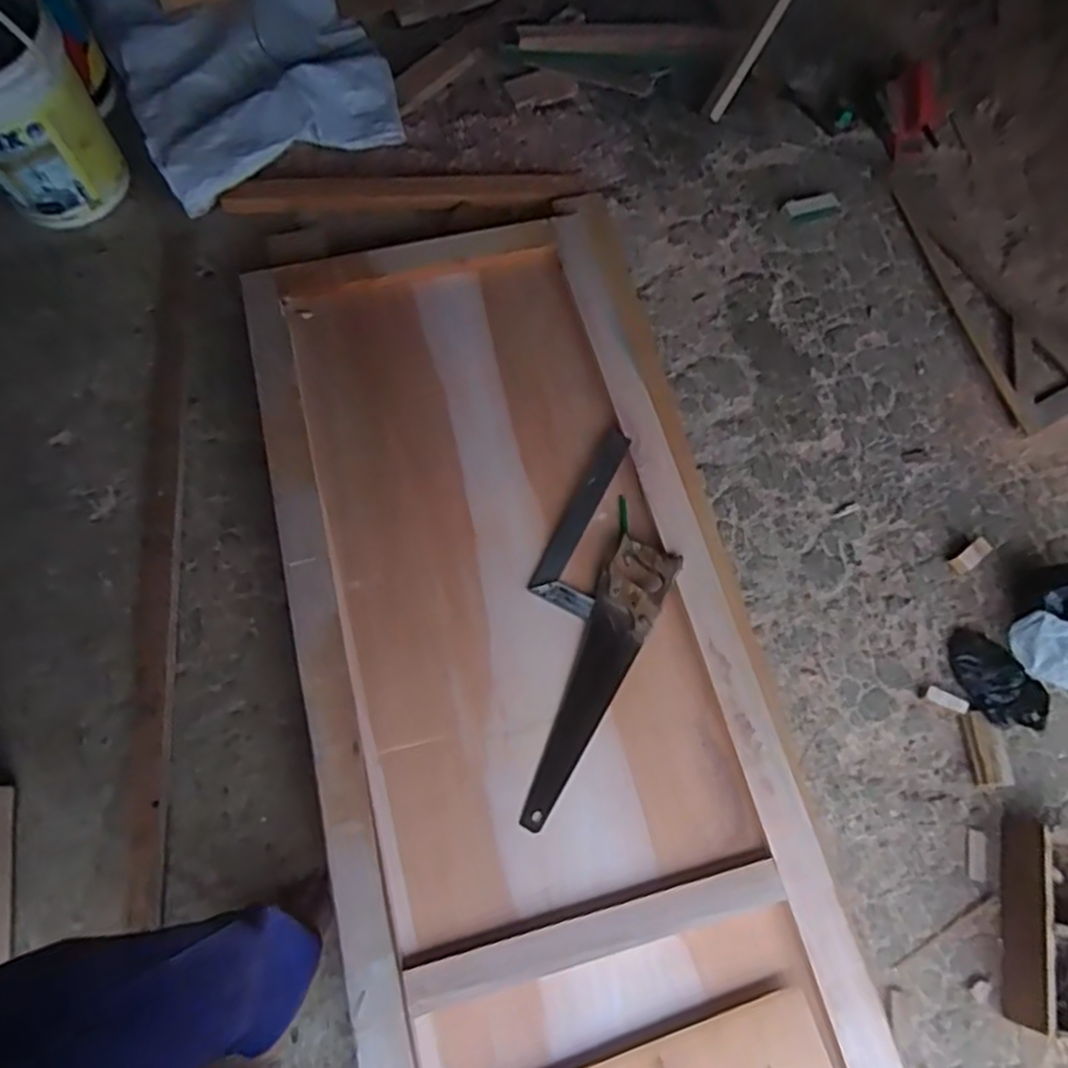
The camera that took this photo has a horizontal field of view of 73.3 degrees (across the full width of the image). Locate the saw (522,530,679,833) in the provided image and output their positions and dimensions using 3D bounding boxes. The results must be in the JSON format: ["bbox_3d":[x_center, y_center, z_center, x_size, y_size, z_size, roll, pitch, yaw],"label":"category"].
[{"bbox_3d":[0.097,0.240,1.218,0.111,0.033,0.508,27,69,8],"label":"saw"}]

